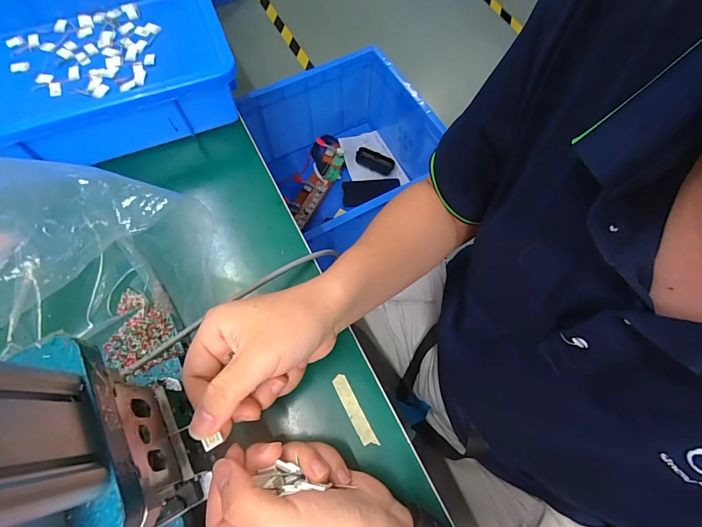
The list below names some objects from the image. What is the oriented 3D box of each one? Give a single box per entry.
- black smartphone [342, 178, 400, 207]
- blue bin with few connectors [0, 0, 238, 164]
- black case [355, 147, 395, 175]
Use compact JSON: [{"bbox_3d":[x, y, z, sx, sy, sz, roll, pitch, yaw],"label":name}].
[{"bbox_3d":[0.057,-0.203,1.018,0.162,0.013,0.085,-6,59,-5],"label":"black smartphone"},{"bbox_3d":[-0.371,-0.232,0.422,0.445,0.087,0.292,-16,67,-7],"label":"blue bin with few connectors"},{"bbox_3d":[0.069,-0.298,1.052,0.112,0.021,0.062,21,68,9],"label":"black case"}]

